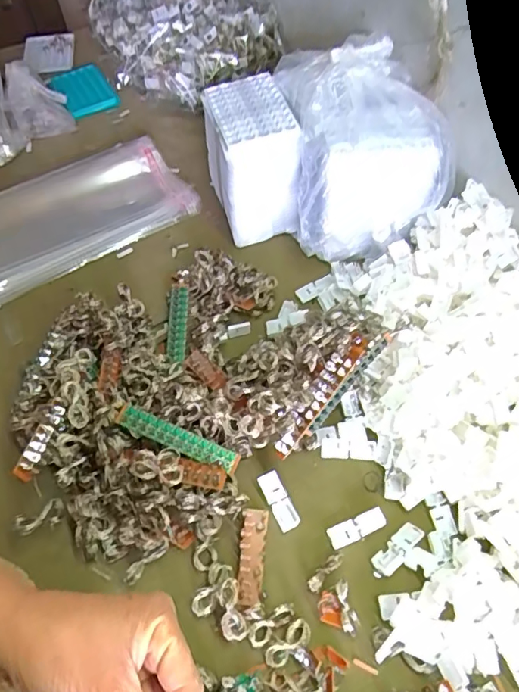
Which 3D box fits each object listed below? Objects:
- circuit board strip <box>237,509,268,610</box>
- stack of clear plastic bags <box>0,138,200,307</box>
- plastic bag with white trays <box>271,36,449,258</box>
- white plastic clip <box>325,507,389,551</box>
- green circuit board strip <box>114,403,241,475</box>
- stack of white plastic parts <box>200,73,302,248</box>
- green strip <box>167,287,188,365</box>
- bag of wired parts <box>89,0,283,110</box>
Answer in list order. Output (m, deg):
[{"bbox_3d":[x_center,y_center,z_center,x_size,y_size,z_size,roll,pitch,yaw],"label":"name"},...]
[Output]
[{"bbox_3d":[-0.007,0.191,0.462,0.022,0.007,0.083,3,57,3],"label":"circuit board strip"},{"bbox_3d":[-0.271,-0.177,0.697,0.339,0.031,0.166,-28,60,-16],"label":"stack of clear plastic bags"},{"bbox_3d":[0.118,-0.247,0.626,0.170,0.180,0.221,-7,57,-3],"label":"plastic bag with white trays"},{"bbox_3d":[0.092,0.171,0.480,0.056,0.007,0.020,-21,59,-9],"label":"white plastic clip"},{"bbox_3d":[-0.081,0.091,0.502,0.127,0.009,0.023,23,62,3],"label":"green circuit board strip"},{"bbox_3d":[-0.010,-0.229,0.645,0.091,0.149,0.134,-13,57,-7],"label":"stack of white plastic parts"},{"bbox_3d":[-0.097,-0.024,0.601,0.021,0.010,0.104,-1,56,1],"label":"green strip"},{"bbox_3d":[-0.145,-0.552,0.886,0.244,0.090,0.379,-26,60,-15],"label":"bag of wired parts"}]

